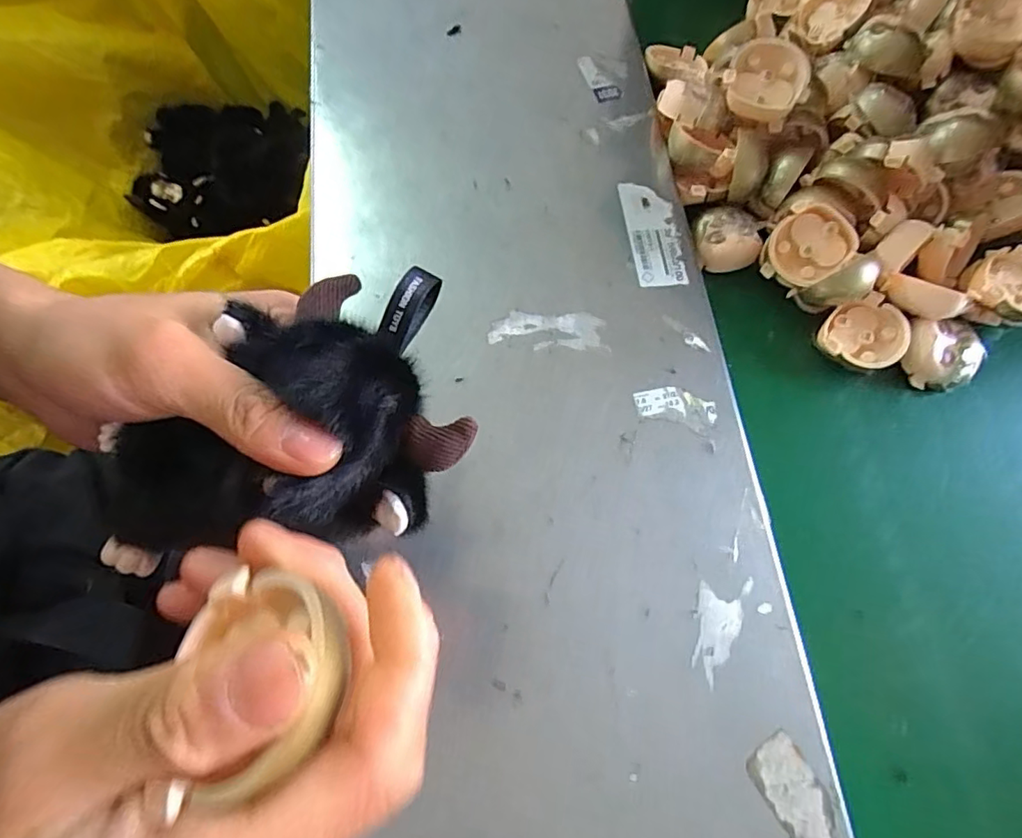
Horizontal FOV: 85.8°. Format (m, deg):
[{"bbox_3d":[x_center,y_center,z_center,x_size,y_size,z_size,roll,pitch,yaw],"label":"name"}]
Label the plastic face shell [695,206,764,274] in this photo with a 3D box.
[{"bbox_3d":[0.146,-0.123,0.374,0.039,0.026,0.043,-8,71,-5],"label":"plastic face shell"}]

